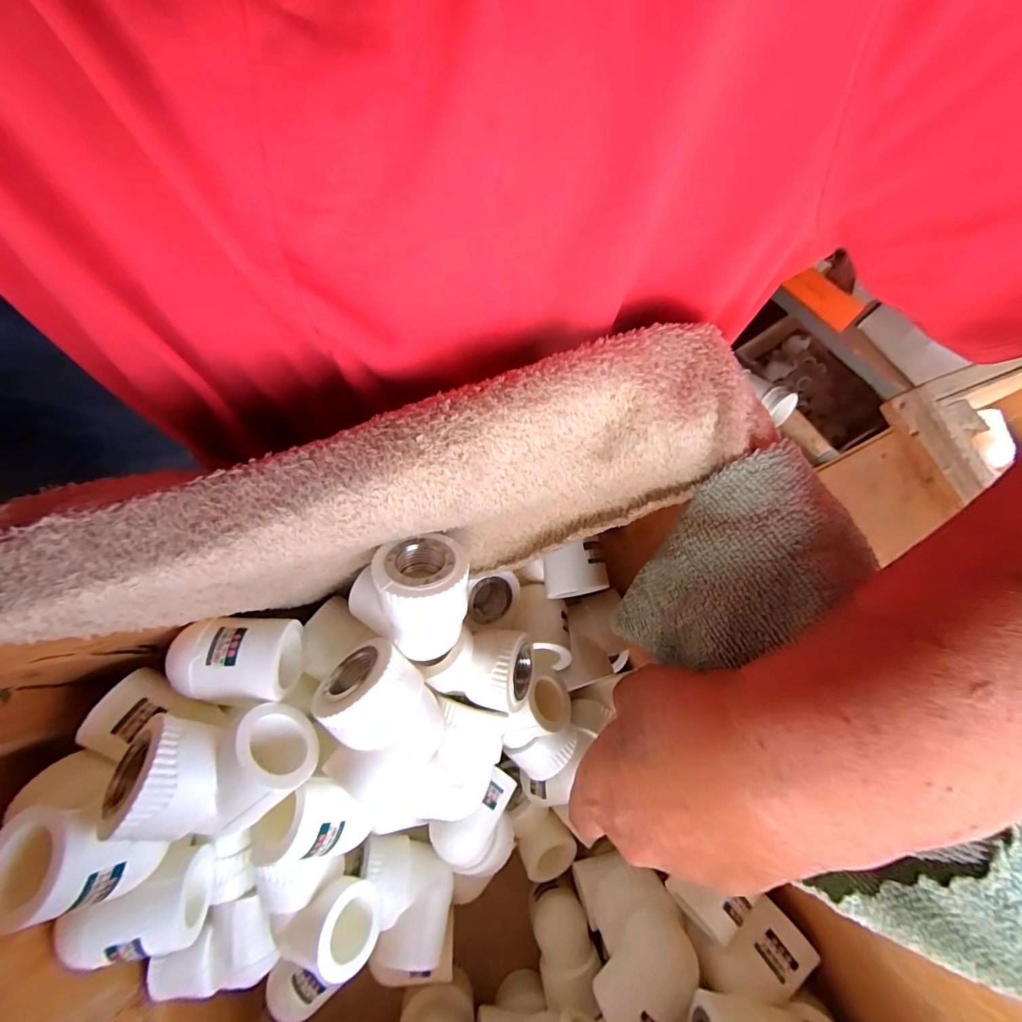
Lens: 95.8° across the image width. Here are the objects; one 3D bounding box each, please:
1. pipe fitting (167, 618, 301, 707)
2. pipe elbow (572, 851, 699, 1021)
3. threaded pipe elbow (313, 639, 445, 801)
[{"bbox_3d":[-0.119,0.066,0.206,0.049,0.041,0.034,-3,74,0],"label":"pipe fitting"},{"bbox_3d":[0.073,0.246,0.262,0.056,0.082,0.044,-23,117,8],"label":"pipe elbow"},{"bbox_3d":[-0.059,0.090,0.200,0.050,0.031,0.056,-41,114,-32],"label":"threaded pipe elbow"}]

